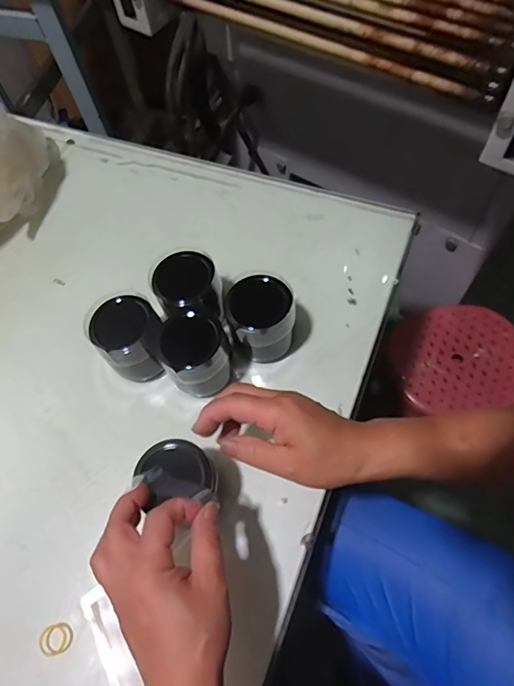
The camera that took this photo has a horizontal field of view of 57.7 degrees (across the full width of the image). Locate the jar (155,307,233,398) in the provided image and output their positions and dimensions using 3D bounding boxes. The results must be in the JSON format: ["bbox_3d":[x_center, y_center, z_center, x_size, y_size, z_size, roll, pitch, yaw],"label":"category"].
[{"bbox_3d":[-0.057,0.015,0.455,0.062,0.087,0.060,-2,64,4],"label":"jar"}]

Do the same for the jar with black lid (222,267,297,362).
[{"bbox_3d":[0.004,-0.022,0.463,0.068,0.072,0.064,-17,64,-3],"label":"jar with black lid"}]

